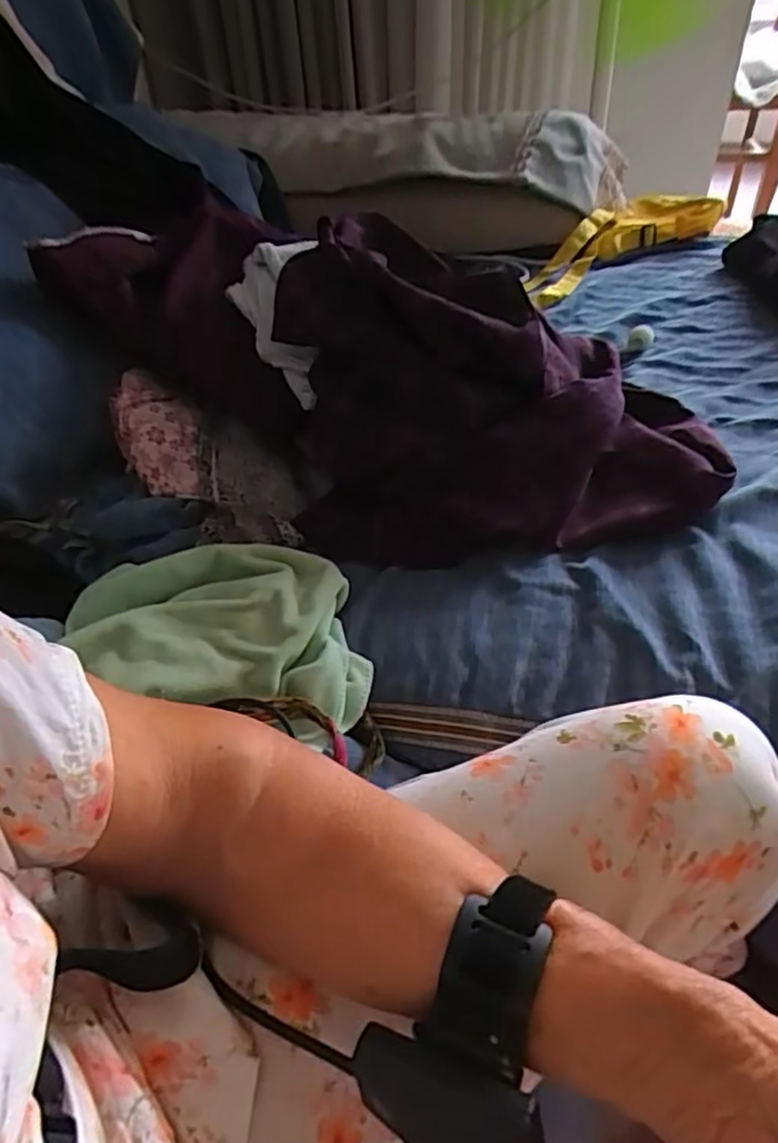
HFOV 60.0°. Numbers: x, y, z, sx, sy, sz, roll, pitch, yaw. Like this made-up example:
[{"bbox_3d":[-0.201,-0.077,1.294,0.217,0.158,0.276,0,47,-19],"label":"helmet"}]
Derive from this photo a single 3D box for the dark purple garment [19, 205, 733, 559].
[{"bbox_3d":[-0.001,-0.184,0.600,0.534,0.167,0.279,27,52,28],"label":"dark purple garment"}]

